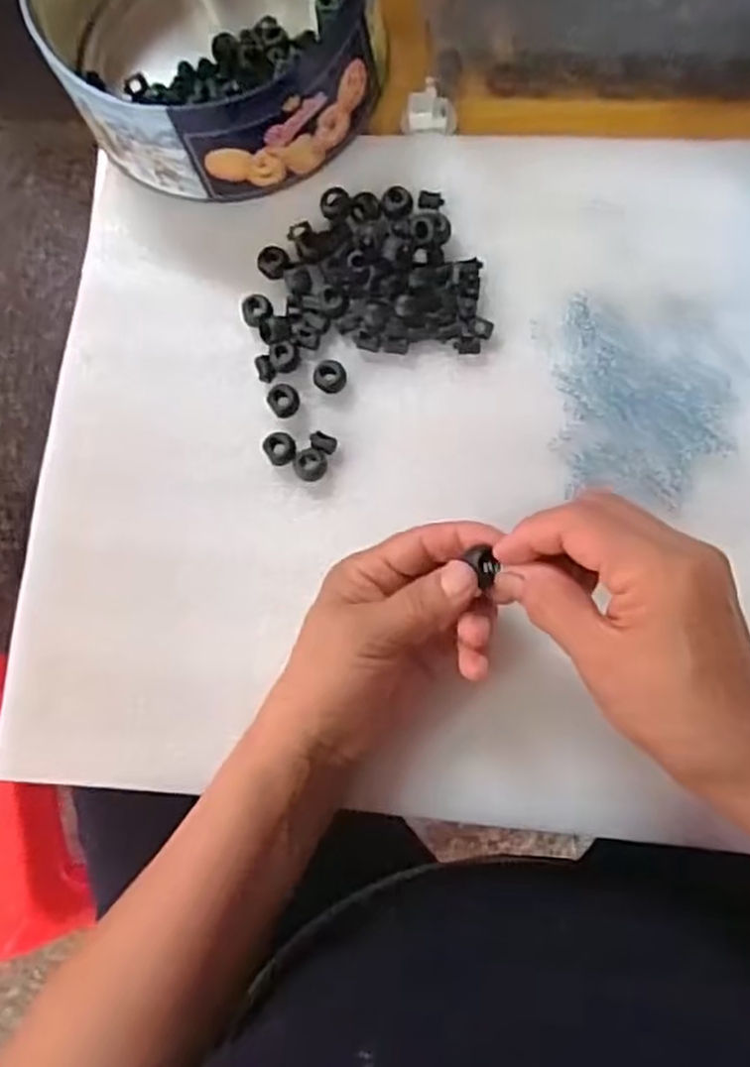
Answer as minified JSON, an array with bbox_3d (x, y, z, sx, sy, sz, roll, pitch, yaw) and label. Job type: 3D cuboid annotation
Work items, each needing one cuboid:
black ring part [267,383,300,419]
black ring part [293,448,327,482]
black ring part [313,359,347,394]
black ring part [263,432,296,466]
[{"bbox_3d":[-0.050,-0.072,0.400,0.016,0.007,0.019,-39,79,-3],"label":"black ring part"},{"bbox_3d":[-0.035,-0.037,0.395,0.017,0.011,0.017,-1,80,5],"label":"black ring part"},{"bbox_3d":[-0.025,-0.085,0.401,0.017,0.010,0.017,-1,80,5],"label":"black ring part"},{"bbox_3d":[-0.051,-0.046,0.396,0.016,0.005,0.018,-31,79,-1],"label":"black ring part"}]

